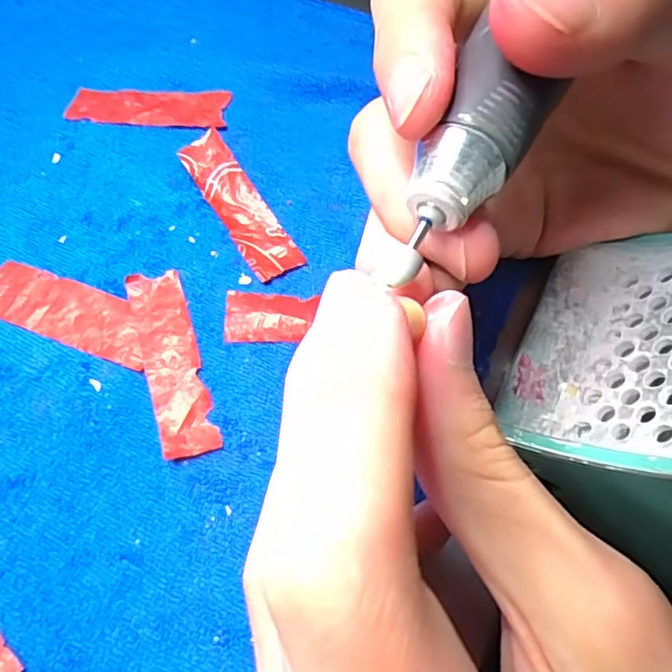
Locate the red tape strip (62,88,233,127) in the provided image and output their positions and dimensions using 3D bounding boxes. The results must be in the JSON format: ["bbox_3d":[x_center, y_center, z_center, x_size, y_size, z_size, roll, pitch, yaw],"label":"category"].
[{"bbox_3d":[-0.069,-0.085,0.208,0.059,0.004,0.016,5,64,3],"label":"red tape strip"}]

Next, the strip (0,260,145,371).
[{"bbox_3d":[-0.081,-0.008,0.170,0.057,0.004,0.019,18,65,10],"label":"strip"}]

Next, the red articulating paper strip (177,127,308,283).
[{"bbox_3d":[-0.032,-0.043,0.187,0.016,0.004,0.059,-31,73,-11],"label":"red articulating paper strip"}]

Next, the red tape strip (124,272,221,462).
[{"bbox_3d":[-0.048,0.006,0.164,0.015,0.004,0.058,-17,65,-8],"label":"red tape strip"}]

